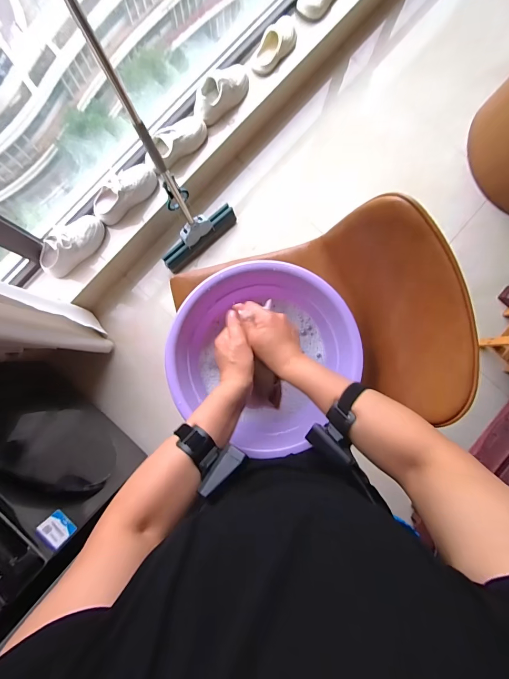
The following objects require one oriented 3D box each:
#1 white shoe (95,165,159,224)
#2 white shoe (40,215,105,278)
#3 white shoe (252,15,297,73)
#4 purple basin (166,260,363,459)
[{"bbox_3d":[-0.496,-0.564,1.239,0.273,0.121,0.091,-38,89,-4],"label":"white shoe"},{"bbox_3d":[-0.693,-0.359,1.225,0.106,0.115,0.273,41,86,0],"label":"white shoe"},{"bbox_3d":[0.086,-1.212,1.339,0.089,0.085,0.251,37,86,0],"label":"white shoe"},{"bbox_3d":[0.013,0.018,0.595,0.298,0.113,0.301,0,87,-2],"label":"purple basin"}]

